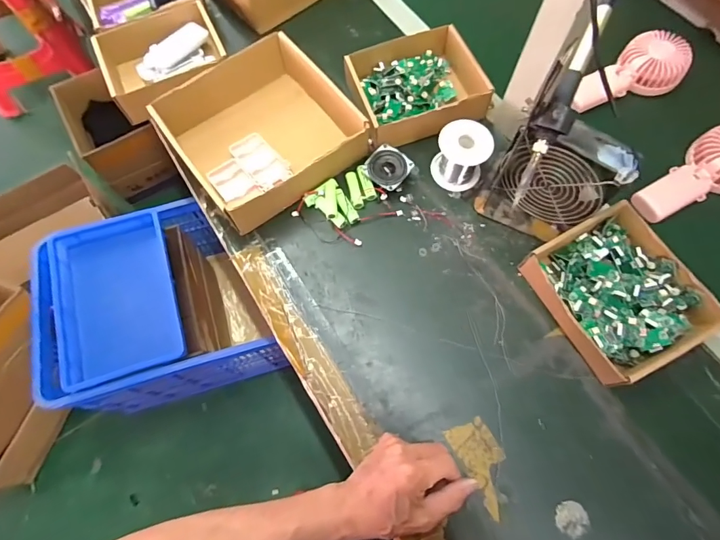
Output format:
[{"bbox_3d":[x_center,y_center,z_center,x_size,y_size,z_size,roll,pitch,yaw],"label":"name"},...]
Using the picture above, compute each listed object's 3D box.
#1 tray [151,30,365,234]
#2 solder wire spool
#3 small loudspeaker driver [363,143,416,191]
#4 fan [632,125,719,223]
[{"bbox_3d":[-0.130,-0.190,0.552,0.221,0.063,0.214,-34,72,-11],"label":"tray"},{"bbox_3d":[0.130,-0.146,0.534,0.066,0.065,0.062,0,69,1],"label":"solder wire spool"},{"bbox_3d":[0.037,-0.133,0.550,0.049,0.028,0.051,39,74,14],"label":"small loudspeaker driver"},{"bbox_3d":[0.439,-0.119,0.534,0.175,0.056,0.090,-30,72,-10],"label":"fan"}]

